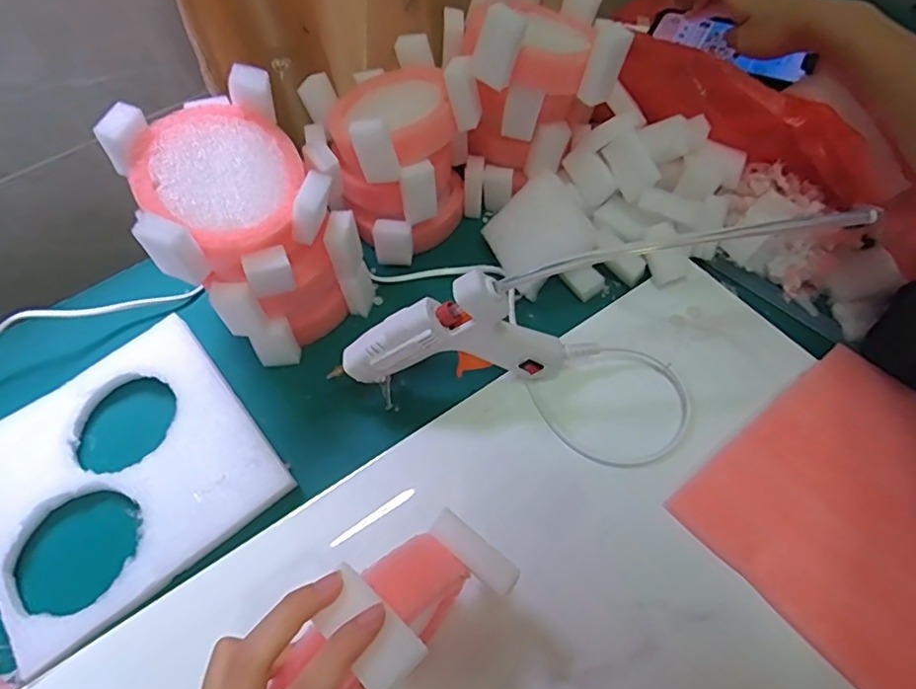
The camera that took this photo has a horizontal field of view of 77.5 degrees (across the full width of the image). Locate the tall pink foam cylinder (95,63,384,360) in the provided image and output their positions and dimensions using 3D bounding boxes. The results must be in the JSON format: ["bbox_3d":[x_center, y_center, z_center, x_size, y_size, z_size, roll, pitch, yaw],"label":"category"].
[{"bbox_3d":[-0.138,-0.075,0.394,0.121,0.158,0.106,-26,61,-11],"label":"tall pink foam cylinder"}]

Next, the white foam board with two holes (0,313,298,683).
[{"bbox_3d":[-0.232,0.082,0.386,0.176,0.005,0.182,-37,64,-17],"label":"white foam board with two holes"}]

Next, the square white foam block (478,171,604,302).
[{"bbox_3d":[0.064,-0.087,0.450,0.075,0.015,0.072,-42,84,17],"label":"square white foam block"}]

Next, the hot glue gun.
[{"bbox_3d":[0.004,-0.004,0.363,0.161,0.104,0.023,-6,59,0],"label":"hot glue gun"}]

